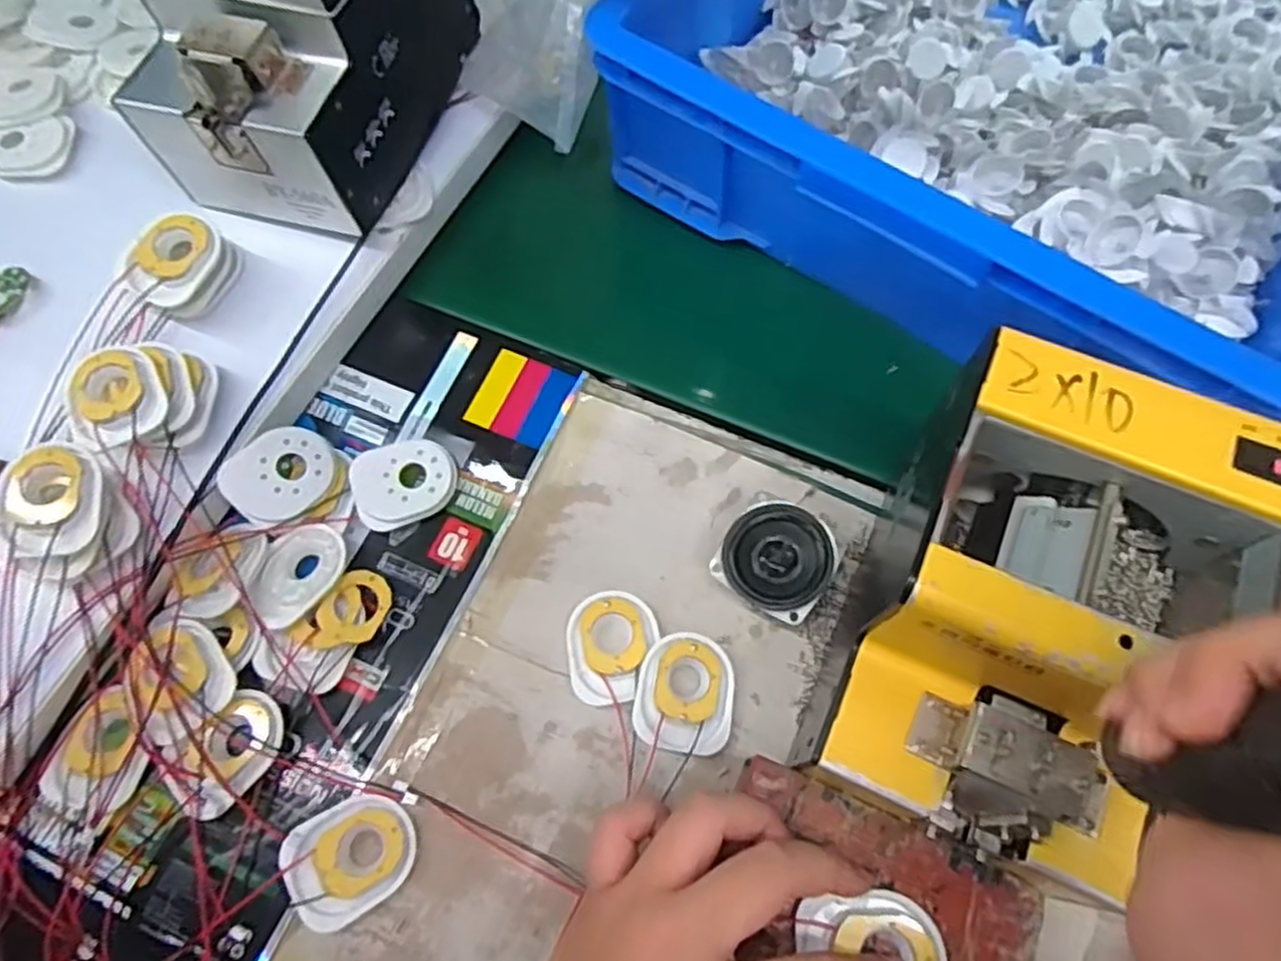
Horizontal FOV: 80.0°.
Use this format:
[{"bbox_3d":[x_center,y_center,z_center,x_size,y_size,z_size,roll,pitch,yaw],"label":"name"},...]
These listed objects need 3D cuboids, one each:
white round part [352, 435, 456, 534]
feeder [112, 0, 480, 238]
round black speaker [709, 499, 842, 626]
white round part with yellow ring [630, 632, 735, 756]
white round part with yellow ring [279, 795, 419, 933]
[{"bbox_3d":[-0.136,0.000,0.440,0.058,0.015,0.046,-20,68,-7],"label":"white round part"},{"bbox_3d":[-0.203,-0.269,0.440,0.134,0.139,0.177,15,68,7],"label":"feeder"},{"bbox_3d":[0.072,0.044,0.406,0.056,0.036,0.055,0,67,1],"label":"round black speaker"},{"bbox_3d":[0.023,0.106,0.384,0.048,0.009,0.056,11,68,6],"label":"white round part with yellow ring"},{"bbox_3d":[-0.136,0.178,0.361,0.058,0.012,0.049,-24,69,-9],"label":"white round part with yellow ring"}]

